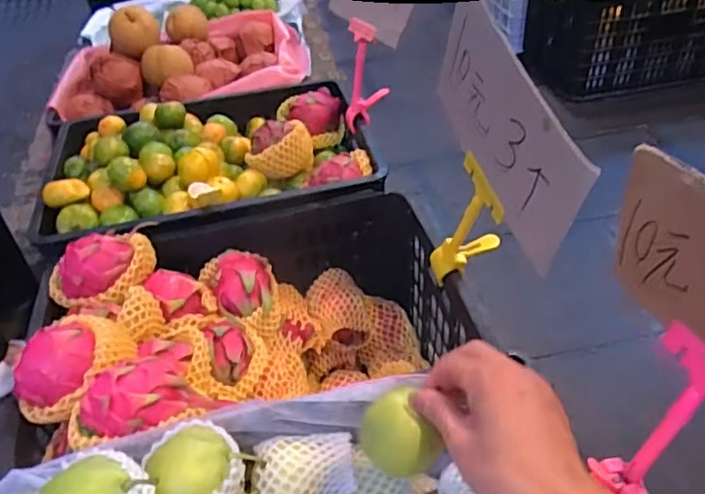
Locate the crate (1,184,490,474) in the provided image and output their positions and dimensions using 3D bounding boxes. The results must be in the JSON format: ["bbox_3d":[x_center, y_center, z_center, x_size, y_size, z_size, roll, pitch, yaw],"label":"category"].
[{"bbox_3d":[-0.117,0.113,0.721,0.462,0.262,0.294,-14,42,-13],"label":"crate"}]

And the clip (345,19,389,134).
[{"bbox_3d":[0.016,-0.264,0.914,0.056,0.148,0.070,14,44,18],"label":"clip"}]

